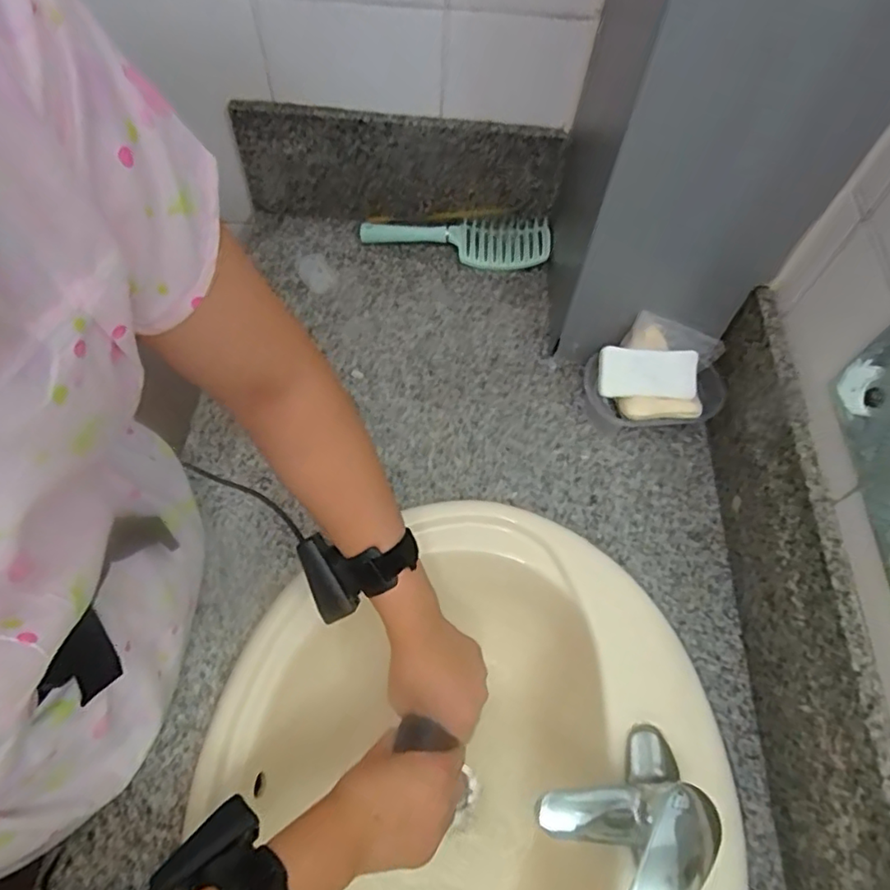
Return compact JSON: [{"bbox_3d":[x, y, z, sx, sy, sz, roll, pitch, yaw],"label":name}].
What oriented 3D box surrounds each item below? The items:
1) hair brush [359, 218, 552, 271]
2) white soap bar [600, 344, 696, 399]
[{"bbox_3d":[0.014,-0.270,0.780,0.248,0.035,0.065,4,61,-1],"label":"hair brush"},{"bbox_3d":[0.219,-0.078,0.639,0.104,0.019,0.052,3,87,-1],"label":"white soap bar"}]

